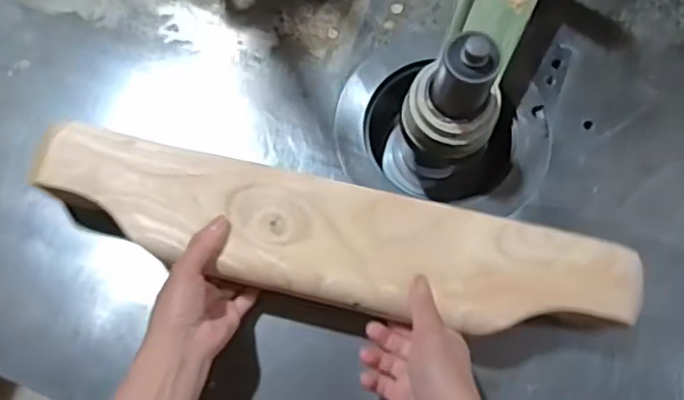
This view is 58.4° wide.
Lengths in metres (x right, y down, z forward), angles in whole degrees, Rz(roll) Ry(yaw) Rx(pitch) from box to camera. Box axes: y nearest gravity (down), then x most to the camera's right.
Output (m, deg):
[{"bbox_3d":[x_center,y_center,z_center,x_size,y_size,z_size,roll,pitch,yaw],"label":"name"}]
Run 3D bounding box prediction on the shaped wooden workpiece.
[{"bbox_3d":[-0.009,0.034,0.508,0.495,0.029,0.097,13,74,2],"label":"shaped wooden workpiece"}]

